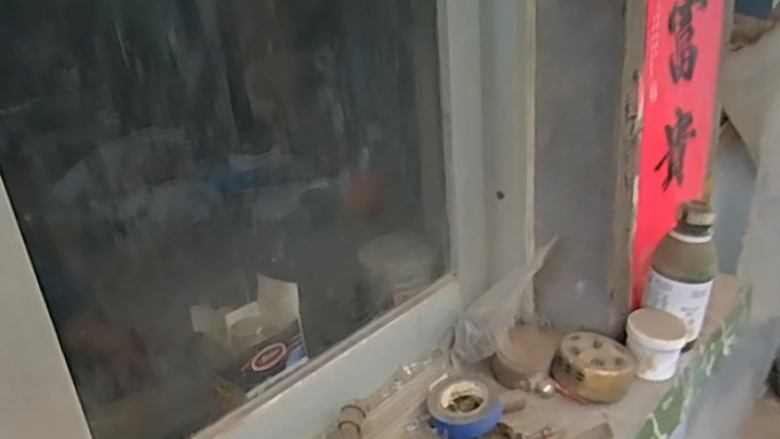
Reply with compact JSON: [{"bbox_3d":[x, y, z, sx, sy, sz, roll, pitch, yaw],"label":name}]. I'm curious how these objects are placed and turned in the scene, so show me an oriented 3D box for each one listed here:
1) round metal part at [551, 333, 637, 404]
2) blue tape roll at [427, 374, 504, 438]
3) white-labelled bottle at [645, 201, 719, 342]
[{"bbox_3d":[0.208,0.147,0.632,0.069,0.041,0.066,-4,23,2],"label":"round metal part"},{"bbox_3d":[0.072,0.175,0.589,0.068,0.019,0.076,-2,24,6],"label":"blue tape roll"},{"bbox_3d":[0.310,0.050,0.656,0.051,0.133,0.052,-11,24,-15],"label":"white-labelled bottle"}]

